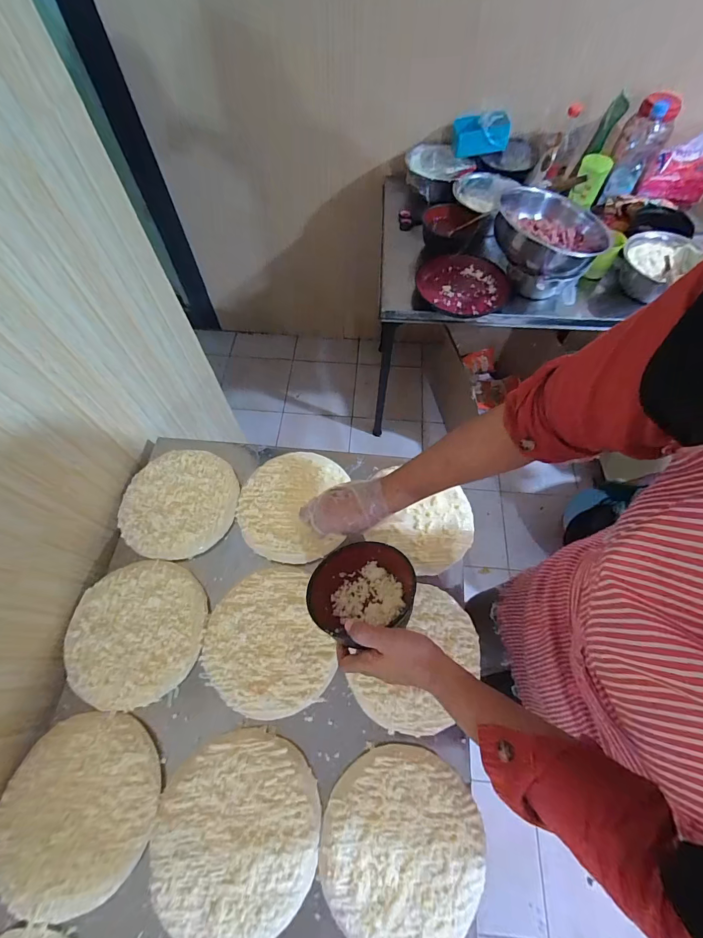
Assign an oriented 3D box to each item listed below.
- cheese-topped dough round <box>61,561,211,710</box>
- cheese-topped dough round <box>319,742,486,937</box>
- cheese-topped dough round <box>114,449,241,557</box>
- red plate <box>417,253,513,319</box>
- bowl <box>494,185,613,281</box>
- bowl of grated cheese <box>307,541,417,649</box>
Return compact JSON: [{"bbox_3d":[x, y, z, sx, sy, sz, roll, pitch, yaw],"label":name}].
[{"bbox_3d":[-0.327,0.245,0.576,0.199,0.019,0.196,0,64,0],"label":"cheese-topped dough round"},{"bbox_3d":[0.064,0.468,0.468,0.194,0.021,0.194,0,64,0],"label":"cheese-topped dough round"},{"bbox_3d":[-0.302,0.056,0.667,0.193,0.018,0.195,0,64,0],"label":"cheese-topped dough round"},{"bbox_3d":[0.279,-0.461,0.940,0.222,0.025,0.202,0,64,0],"label":"red plate"},{"bbox_3d":[0.454,-0.538,0.862,0.237,0.074,0.227,15,65,7],"label":"bowl"},{"bbox_3d":[0.013,0.172,0.529,0.133,0.055,0.139,0,64,0],"label":"bowl of grated cheese"}]

